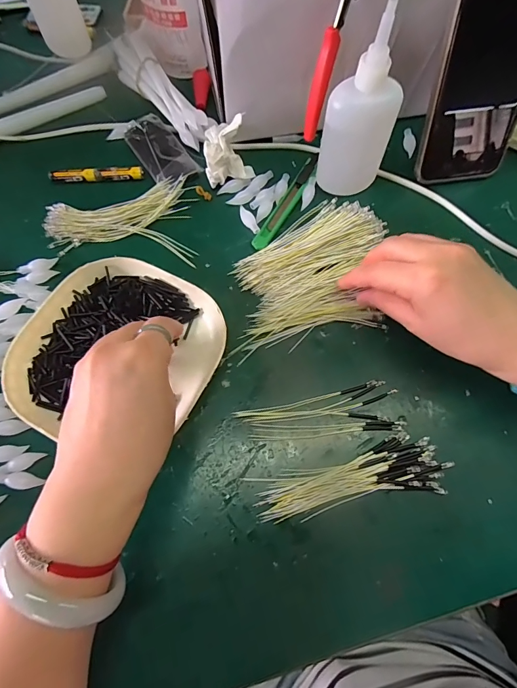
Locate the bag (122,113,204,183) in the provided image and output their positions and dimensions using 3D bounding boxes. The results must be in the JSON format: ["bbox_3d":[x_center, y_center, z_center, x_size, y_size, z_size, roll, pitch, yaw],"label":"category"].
[{"bbox_3d":[-0.096,-0.189,0.354,0.042,0.008,0.093,-34,71,-12],"label":"bag"}]

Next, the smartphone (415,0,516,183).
[{"bbox_3d":[0.178,-0.213,0.283,0.079,0.160,0.014,-8,45,-2],"label":"smartphone"}]

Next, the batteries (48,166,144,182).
[{"bbox_3d":[-0.152,-0.160,0.346,0.085,0.007,0.011,-3,68,0],"label":"batteries"}]

